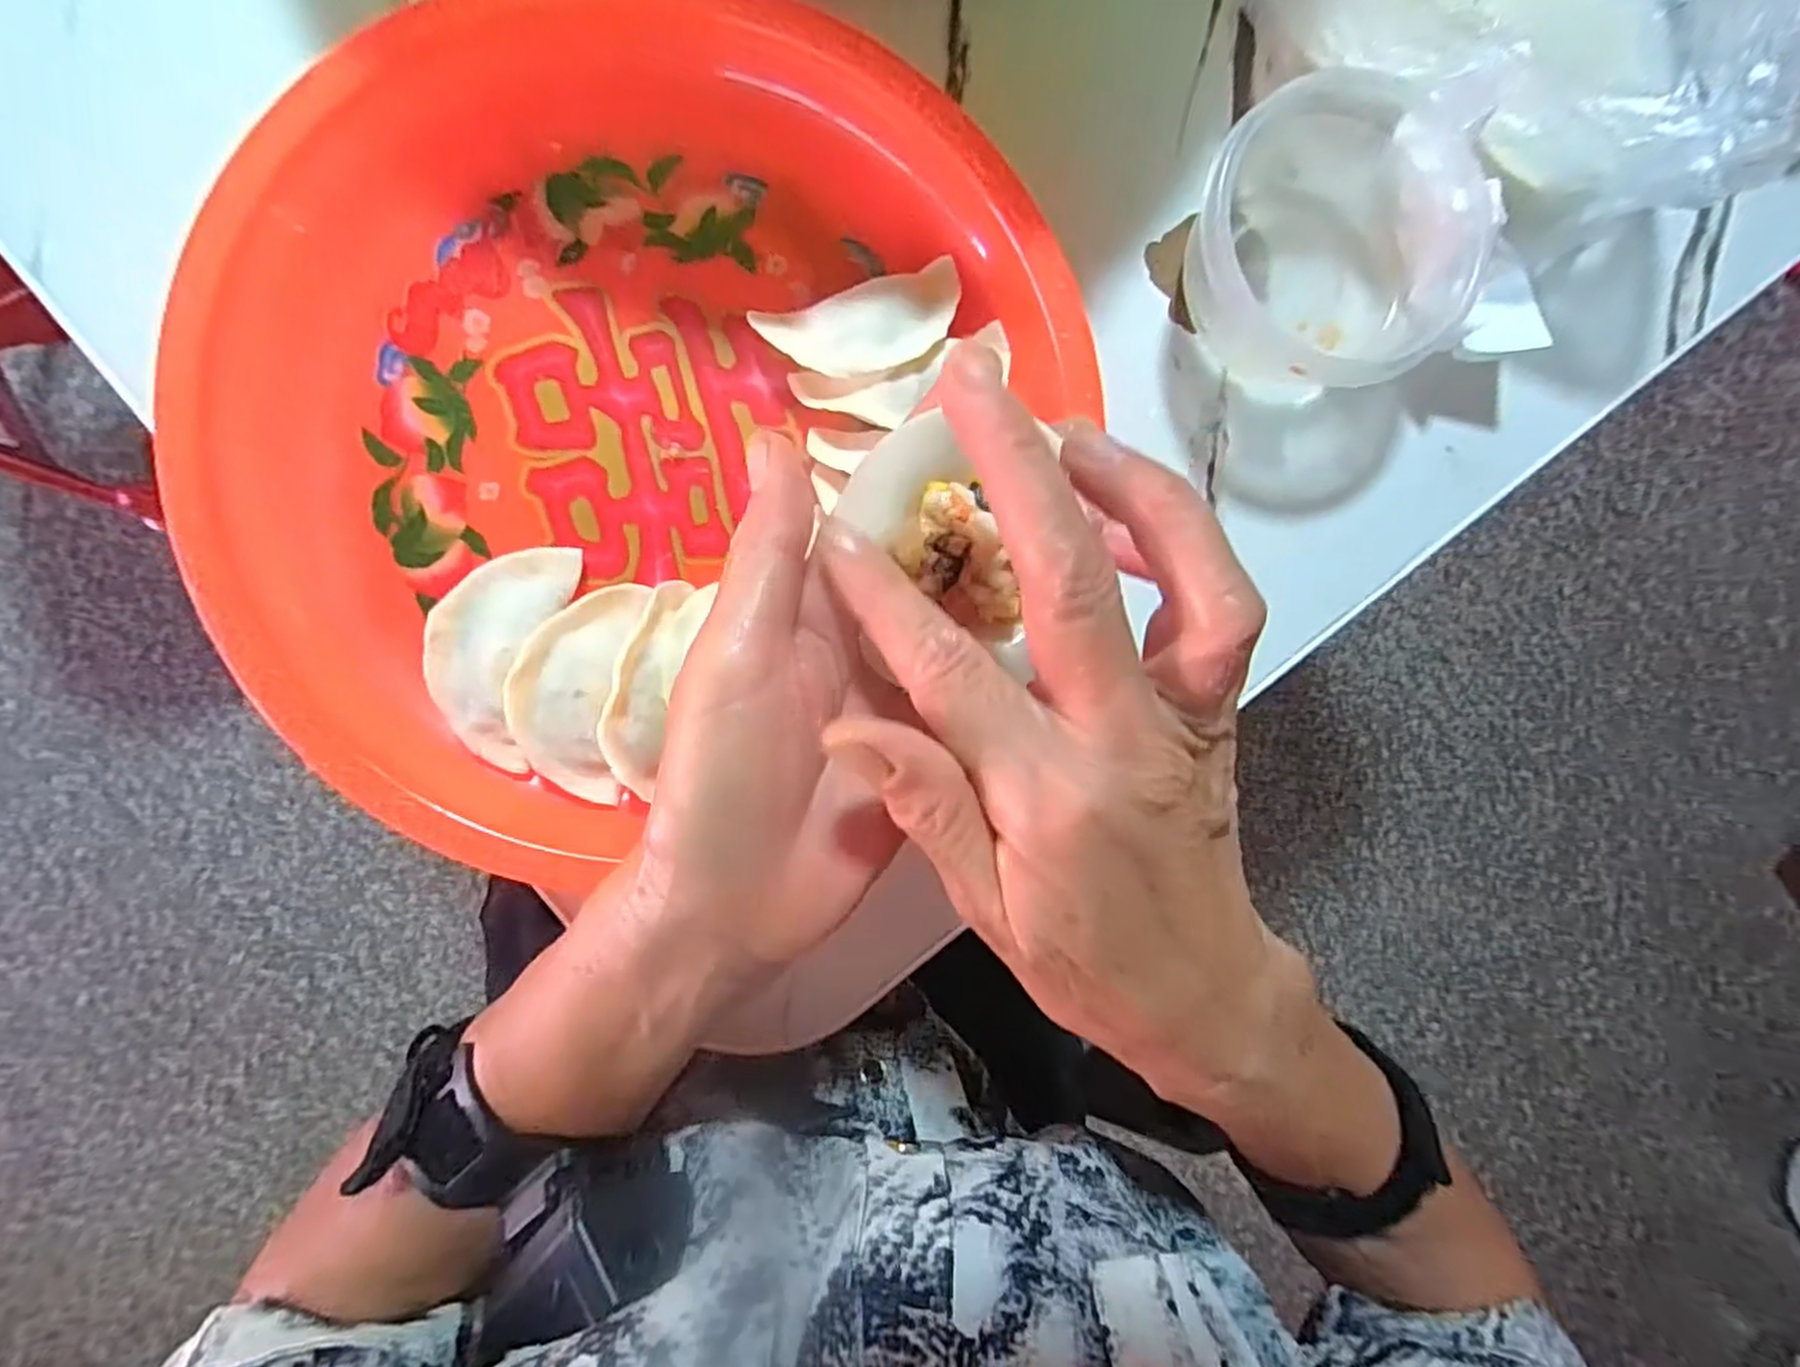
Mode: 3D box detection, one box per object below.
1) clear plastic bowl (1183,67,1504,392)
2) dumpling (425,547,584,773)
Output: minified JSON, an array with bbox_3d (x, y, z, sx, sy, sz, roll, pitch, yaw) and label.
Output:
[{"bbox_3d":[0.161,-0.166,0.286,0.099,0.043,0.101,0,92,-7],"label":"clear plastic bowl"},{"bbox_3d":[-0.139,-0.012,0.263,0.036,0.022,0.078,17,90,-7],"label":"dumpling"}]

